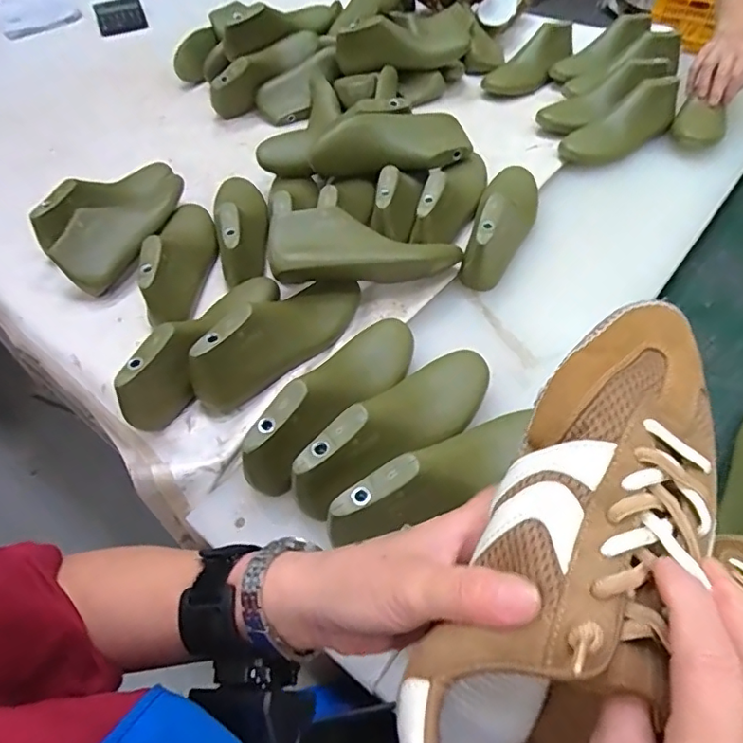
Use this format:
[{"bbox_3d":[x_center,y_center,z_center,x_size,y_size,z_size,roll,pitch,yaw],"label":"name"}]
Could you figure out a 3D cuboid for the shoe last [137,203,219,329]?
[{"bbox_3d":[-0.261,-0.166,0.737,0.064,0.092,0.225,-1,51,5],"label":"shoe last"}]

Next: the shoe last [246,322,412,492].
[{"bbox_3d":[-0.036,0.021,0.581,0.072,0.096,0.266,26,45,24],"label":"shoe last"}]

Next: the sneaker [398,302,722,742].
[{"bbox_3d":[0.090,0.074,0.229,0.080,0.079,0.222,21,80,21],"label":"sneaker"}]

